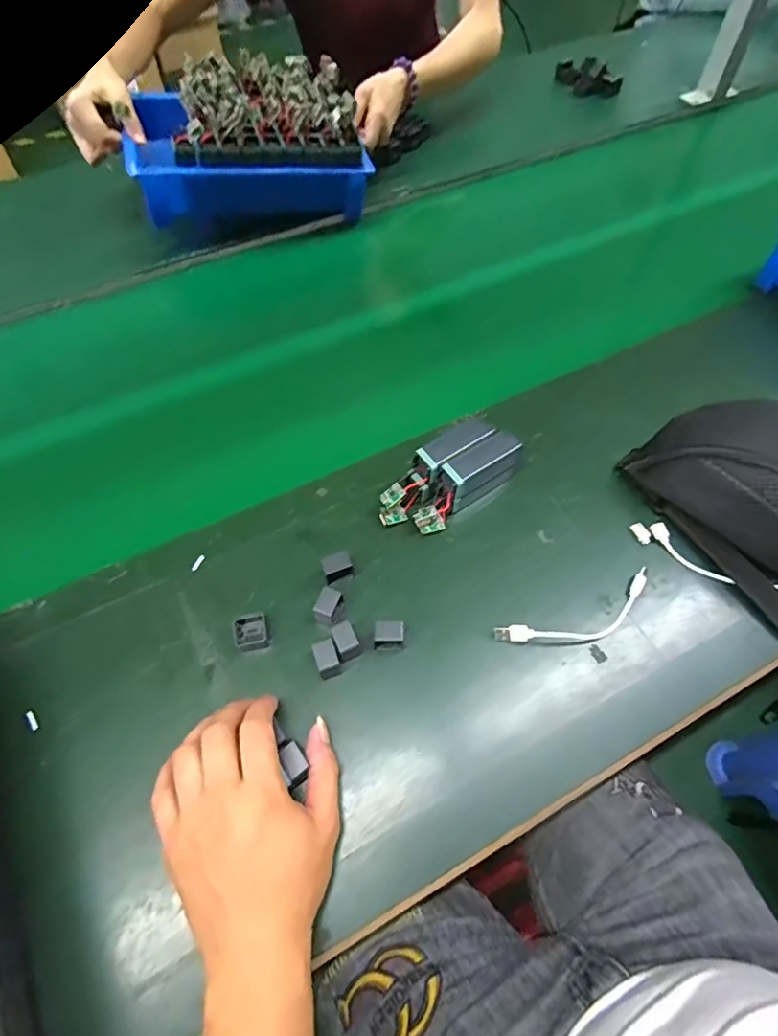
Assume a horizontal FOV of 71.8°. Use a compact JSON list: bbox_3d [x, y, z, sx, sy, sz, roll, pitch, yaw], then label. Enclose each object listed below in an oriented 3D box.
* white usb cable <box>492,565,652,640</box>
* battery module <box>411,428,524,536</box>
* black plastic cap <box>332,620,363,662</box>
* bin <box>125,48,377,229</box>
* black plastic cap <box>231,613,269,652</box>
[{"bbox_3d":[0.159,0.083,0.443,0.145,0.013,0.036,-18,62,-12],"label":"white usb cable"},{"bbox_3d":[0.071,-0.035,0.488,0.122,0.050,0.032,-37,67,-20],"label":"battery module"},{"bbox_3d":[-0.034,0.098,0.426,0.019,0.022,0.024,-30,65,-17],"label":"black plastic cap"},{"bbox_3d":[-0.187,-0.496,0.713,0.281,0.131,0.171,-13,61,-9],"label":"bin"},{"bbox_3d":[-0.112,0.093,0.437,0.026,0.015,0.027,-11,60,-8],"label":"black plastic cap"}]

